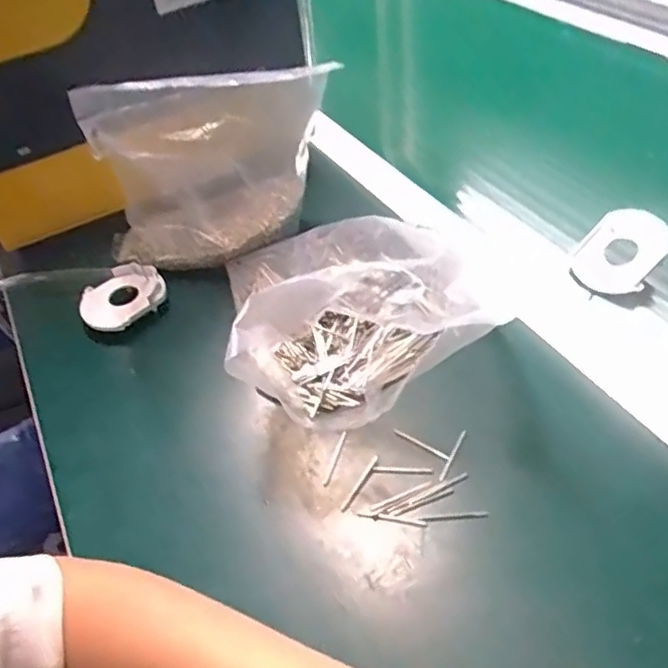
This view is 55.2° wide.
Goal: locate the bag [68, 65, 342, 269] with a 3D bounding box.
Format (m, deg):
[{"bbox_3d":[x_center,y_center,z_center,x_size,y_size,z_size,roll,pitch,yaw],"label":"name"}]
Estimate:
[{"bbox_3d":[-0.099,-0.146,0.512,0.180,0.155,0.094,-27,48,-18],"label":"bag"}]

